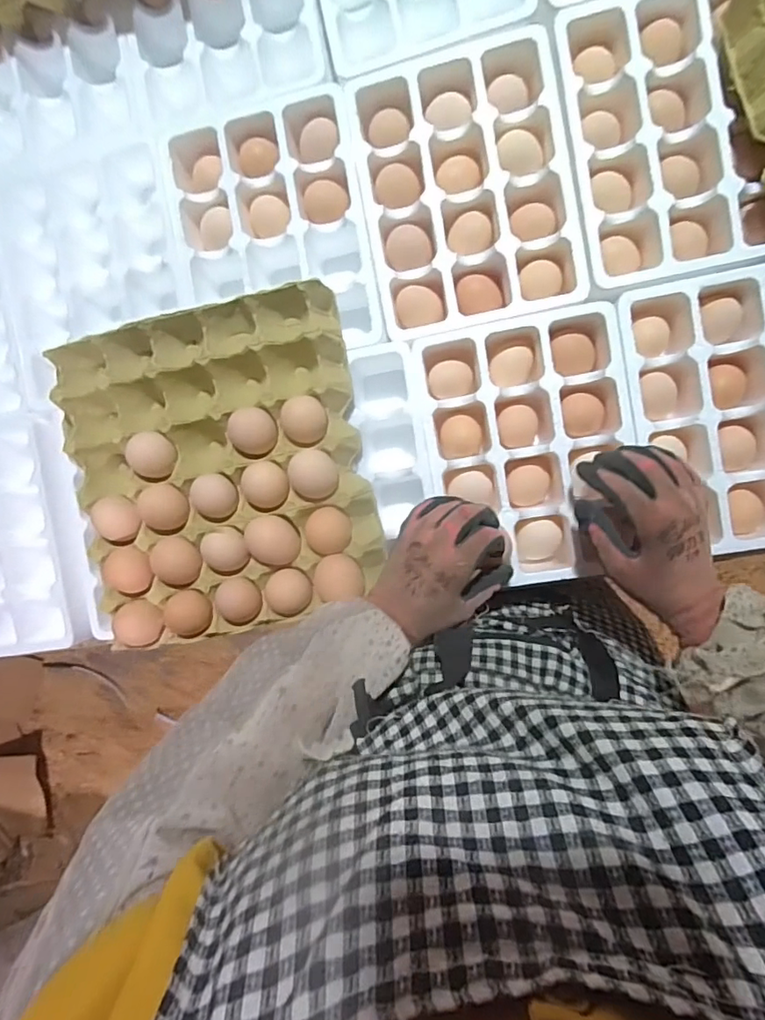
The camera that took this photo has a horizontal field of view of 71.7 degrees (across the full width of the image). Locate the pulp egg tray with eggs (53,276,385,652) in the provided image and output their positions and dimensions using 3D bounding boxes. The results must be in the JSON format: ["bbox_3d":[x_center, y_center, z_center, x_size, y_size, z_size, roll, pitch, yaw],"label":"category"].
[{"bbox_3d":[-0.148,-0.037,0.493,0.259,0.051,0.284,-13,92,8],"label":"pulp egg tray with eggs"}]

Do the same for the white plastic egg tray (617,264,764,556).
[{"bbox_3d":[0.321,-0.087,0.479,0.193,0.049,0.243,-9,92,8],"label":"white plastic egg tray"}]

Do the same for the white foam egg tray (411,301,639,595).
[{"bbox_3d":[0.138,-0.054,0.510,0.178,0.058,0.237,-9,91,7],"label":"white foam egg tray"}]

